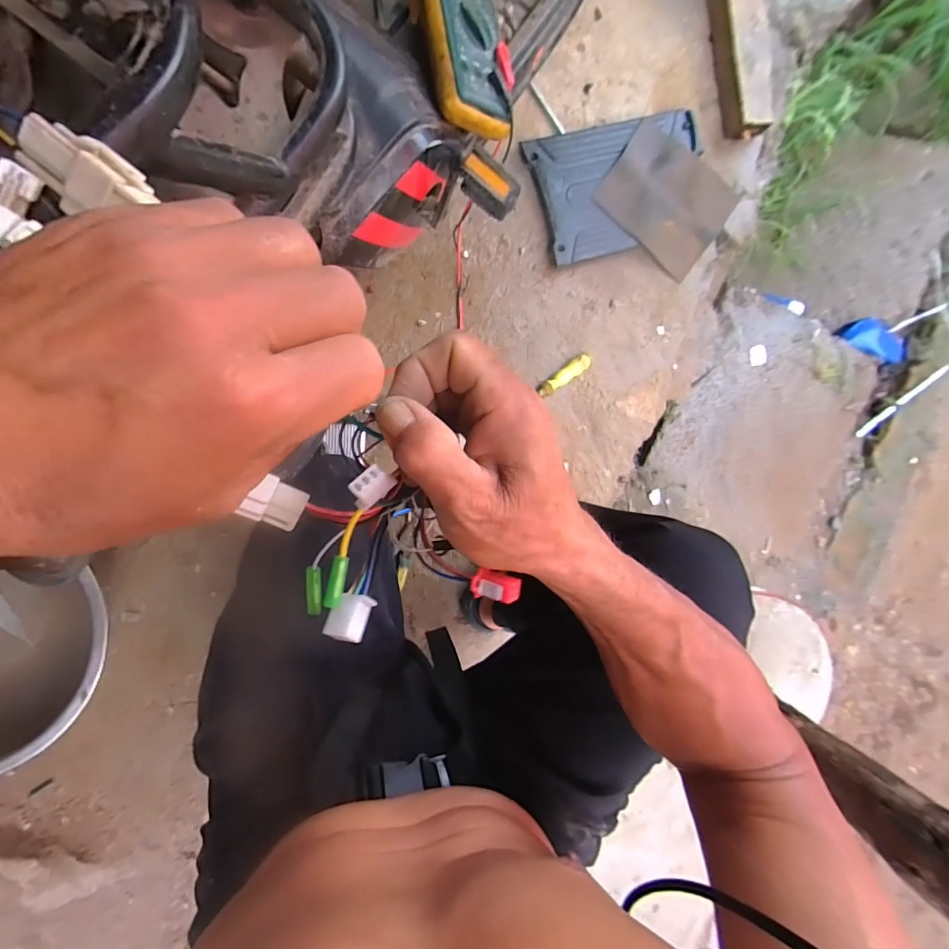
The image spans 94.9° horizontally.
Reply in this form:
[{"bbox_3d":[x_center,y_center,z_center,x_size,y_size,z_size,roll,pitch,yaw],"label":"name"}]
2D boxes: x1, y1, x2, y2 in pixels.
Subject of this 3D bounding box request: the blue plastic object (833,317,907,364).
[{"bbox_3d":[1.050,-0.350,1.137,0.225,0.024,0.095,15,90,-9],"label":"blue plastic object"}]

